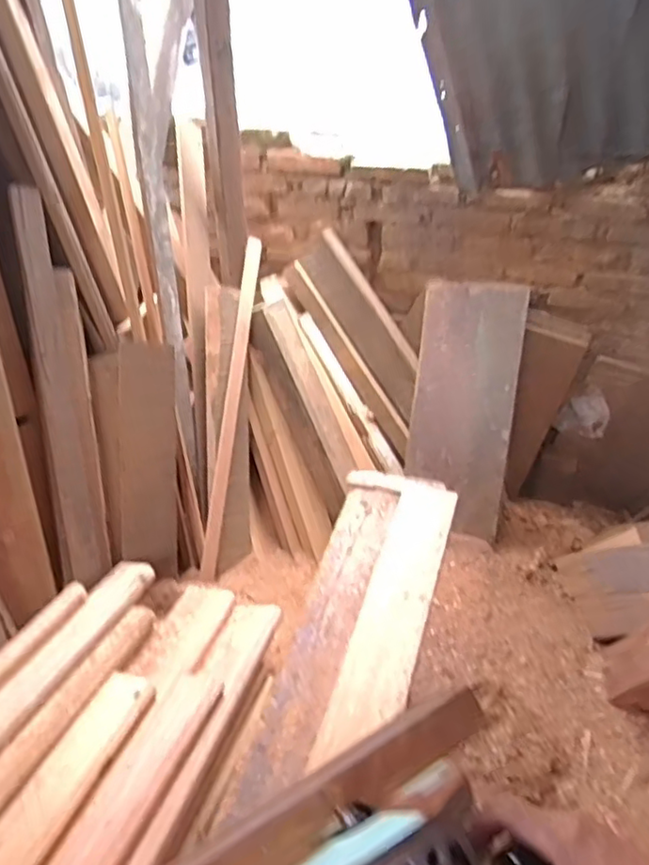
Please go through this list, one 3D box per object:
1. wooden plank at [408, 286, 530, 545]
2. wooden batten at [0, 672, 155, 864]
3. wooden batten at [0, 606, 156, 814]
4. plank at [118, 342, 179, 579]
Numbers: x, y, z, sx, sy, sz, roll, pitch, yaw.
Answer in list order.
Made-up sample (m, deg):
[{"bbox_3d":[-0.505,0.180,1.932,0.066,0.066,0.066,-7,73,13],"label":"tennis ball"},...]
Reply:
[{"bbox_3d":[0.398,-0.067,1.806,0.283,0.702,0.034,10,9,23],"label":"wooden plank"},{"bbox_3d":[-0.397,0.533,0.849,0.088,0.028,0.511,10,27,13],"label":"wooden batten"},{"bbox_3d":[-0.431,0.461,0.994,0.060,0.030,0.509,12,29,15],"label":"wooden batten"},{"bbox_3d":[-0.385,0.065,1.379,0.129,0.515,0.024,-4,9,-31],"label":"plank"}]

